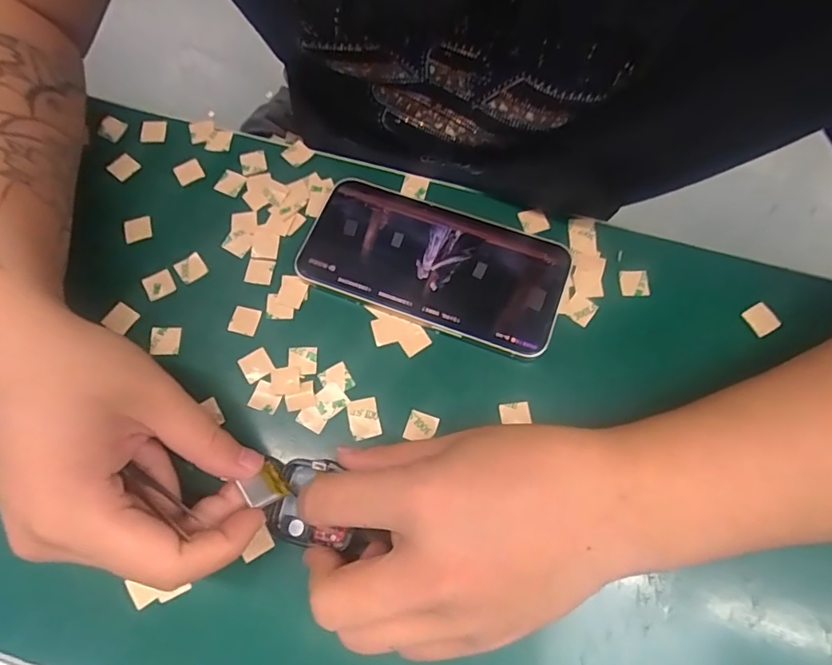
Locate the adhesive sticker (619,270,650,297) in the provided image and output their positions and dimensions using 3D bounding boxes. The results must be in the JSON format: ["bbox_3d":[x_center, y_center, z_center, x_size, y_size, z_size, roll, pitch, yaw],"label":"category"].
[{"bbox_3d":[0.123,-0.028,0.285,0.016,0.004,0.016,-2,75,5],"label":"adhesive sticker"}]

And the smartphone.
[{"bbox_3d":[0.010,-0.041,0.284,0.144,0.010,0.076,21,73,7],"label":"smartphone"}]

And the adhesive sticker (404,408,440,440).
[{"bbox_3d":[0.003,0.048,0.258,0.015,0.004,0.014,16,77,6],"label":"adhesive sticker"}]

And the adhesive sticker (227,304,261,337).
[{"bbox_3d":[-0.095,-0.007,0.279,0.015,0.004,0.016,14,73,2],"label":"adhesive sticker"}]

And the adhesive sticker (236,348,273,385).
[{"bbox_3d":[-0.086,0.018,0.270,0.016,0.004,0.015,-29,75,-9],"label":"adhesive sticker"}]

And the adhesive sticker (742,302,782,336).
[{"bbox_3d":[0.189,-0.007,0.276,0.014,0.005,0.016,-25,73,-8],"label":"adhesive sticker"}]

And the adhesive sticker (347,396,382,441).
[{"bbox_3d":[-0.027,0.044,0.259,0.015,0.004,0.021,-13,72,-1],"label":"adhesive sticker"}]

